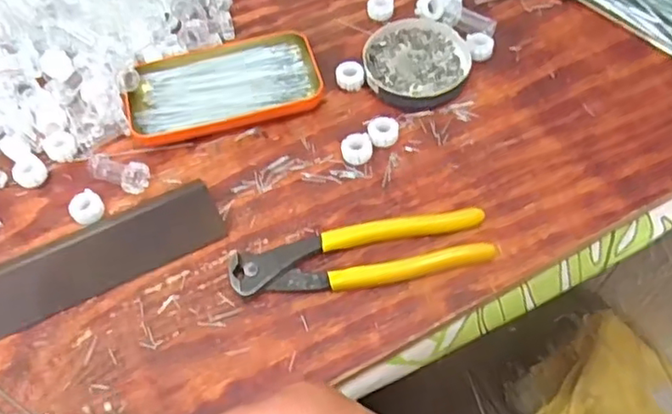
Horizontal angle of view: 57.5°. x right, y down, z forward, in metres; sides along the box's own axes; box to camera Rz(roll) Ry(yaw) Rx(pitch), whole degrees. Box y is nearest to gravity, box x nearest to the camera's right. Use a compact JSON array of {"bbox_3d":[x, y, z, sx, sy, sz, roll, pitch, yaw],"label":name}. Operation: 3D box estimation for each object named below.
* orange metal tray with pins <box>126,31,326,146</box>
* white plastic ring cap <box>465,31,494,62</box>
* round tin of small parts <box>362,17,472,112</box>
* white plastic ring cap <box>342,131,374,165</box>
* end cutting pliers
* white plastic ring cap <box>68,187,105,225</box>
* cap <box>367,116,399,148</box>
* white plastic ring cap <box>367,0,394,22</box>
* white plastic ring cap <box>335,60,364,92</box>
[{"bbox_3d":[-0.088,-0.097,0.479,0.144,0.019,0.077,-14,58,-5],"label":"orange metal tray with pins"},{"bbox_3d":[0.115,-0.128,0.491,0.022,0.013,0.025,10,59,10],"label":"white plastic ring cap"},{"bbox_3d":[0.063,-0.114,0.483,0.080,0.014,0.085,-2,58,2],"label":"round tin of small parts"},{"bbox_3d":[0.015,-0.041,0.442,0.022,0.011,0.022,-2,58,3],"label":"white plastic ring cap"},{"bbox_3d":[0.016,0.032,0.394,0.164,0.015,0.039,-9,58,-2],"label":"end cutting pliers"},{"bbox_3d":[-0.174,0.001,0.429,0.021,0.012,0.022,-2,58,3],"label":"white plastic ring cap"},{"bbox_3d":[0.035,-0.054,0.449,0.022,0.013,0.022,-2,58,3],"label":"cap"},{"bbox_3d":[0.037,-0.168,0.519,0.022,0.013,0.021,-2,58,3],"label":"white plastic ring cap"},{"bbox_3d":[0.011,-0.102,0.478,0.021,0.013,0.021,-2,58,3],"label":"white plastic ring cap"}]

